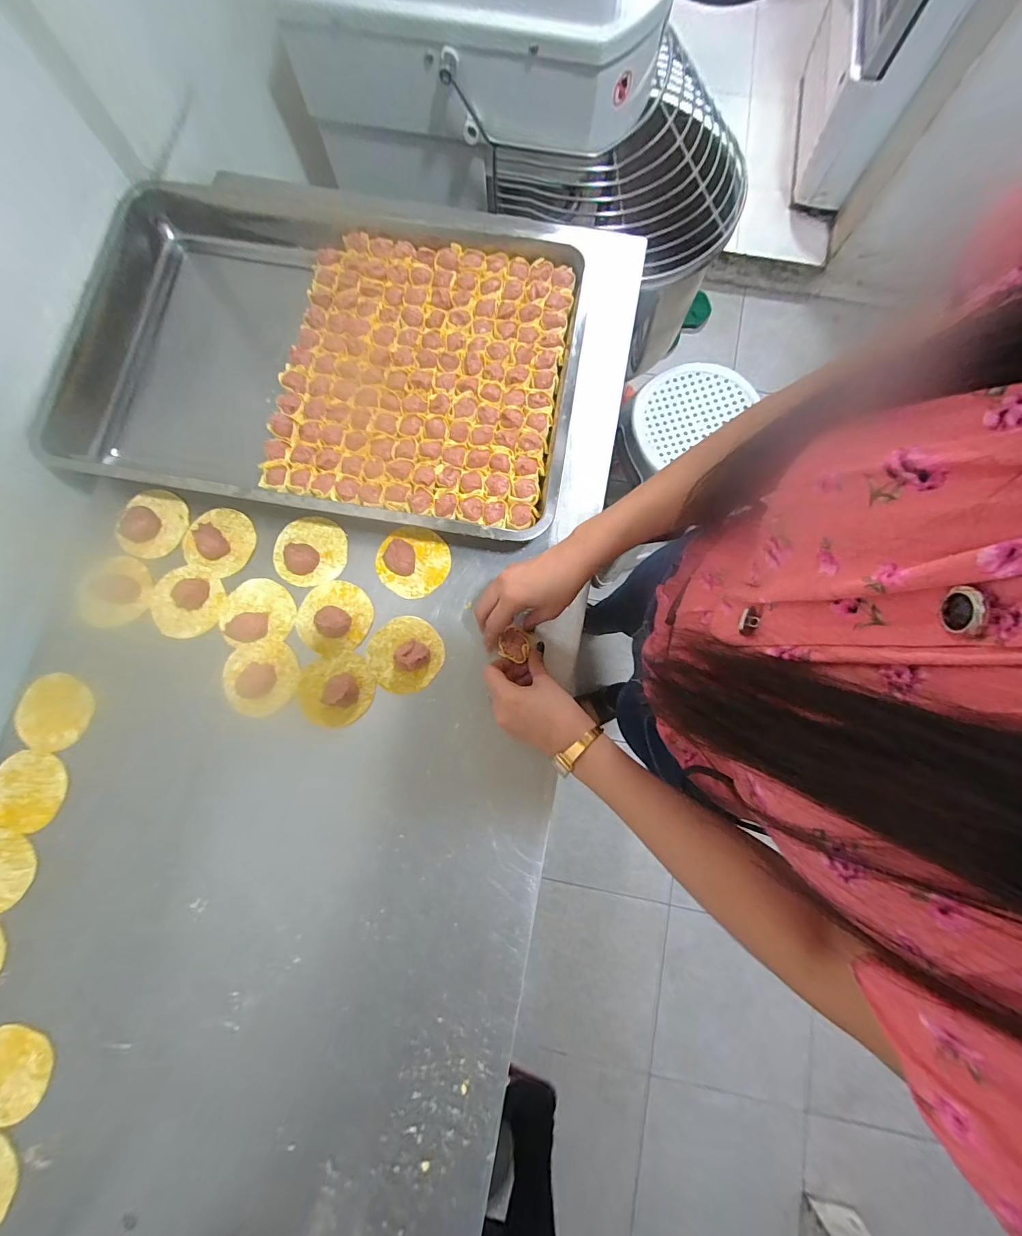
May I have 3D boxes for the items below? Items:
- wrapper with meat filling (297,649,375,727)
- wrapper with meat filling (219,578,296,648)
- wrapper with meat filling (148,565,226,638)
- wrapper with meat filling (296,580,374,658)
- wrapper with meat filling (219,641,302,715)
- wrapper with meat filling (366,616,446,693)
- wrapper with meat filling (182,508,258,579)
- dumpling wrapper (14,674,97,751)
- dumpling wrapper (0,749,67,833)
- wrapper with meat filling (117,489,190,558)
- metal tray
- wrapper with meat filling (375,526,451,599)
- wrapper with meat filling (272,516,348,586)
[{"bbox_3d":[-0.194,0.077,0.466,0.081,0.022,0.075,0,79,0],"label":"wrapper with meat filling"},{"bbox_3d":[-0.287,-0.009,0.483,0.079,0.020,0.071,-7,79,-2],"label":"wrapper with meat filling"},{"bbox_3d":[-0.371,-0.019,0.490,0.085,0.017,0.079,9,79,1],"label":"wrapper with meat filling"},{"bbox_3d":[-0.201,-0.001,0.481,0.079,0.023,0.083,0,79,0],"label":"wrapper with meat filling"},{"bbox_3d":[-0.278,0.066,0.476,0.084,0.019,0.080,0,79,0],"label":"wrapper with meat filling"},{"bbox_3d":[-0.118,0.039,0.471,0.079,0.027,0.082,0,79,0],"label":"wrapper with meat filling"},{"bbox_3d":[-0.340,-0.091,0.500,0.075,0.021,0.079,0,79,0],"label":"wrapper with meat filling"},{"bbox_3d":[-0.503,0.104,0.474,0.074,0.007,0.076,0,79,0],"label":"dumpling wrapper"},{"bbox_3d":[-0.517,0.184,0.461,0.085,0.004,0.076,37,79,9],"label":"dumpling wrapper"},{"bbox_3d":[-0.420,-0.112,0.506,0.070,0.016,0.081,25,80,4],"label":"wrapper with meat filling"},{"bbox_3d":[-0.232,-0.314,0.526,0.612,0.053,0.396,9,79,1],"label":"metal tray"},{"bbox_3d":[-0.114,-0.068,0.492,0.082,0.025,0.081,0,79,0],"label":"wrapper with meat filling"},{"bbox_3d":[-0.234,-0.081,0.497,0.083,0.019,0.082,-4,79,-1],"label":"wrapper with meat filling"}]

